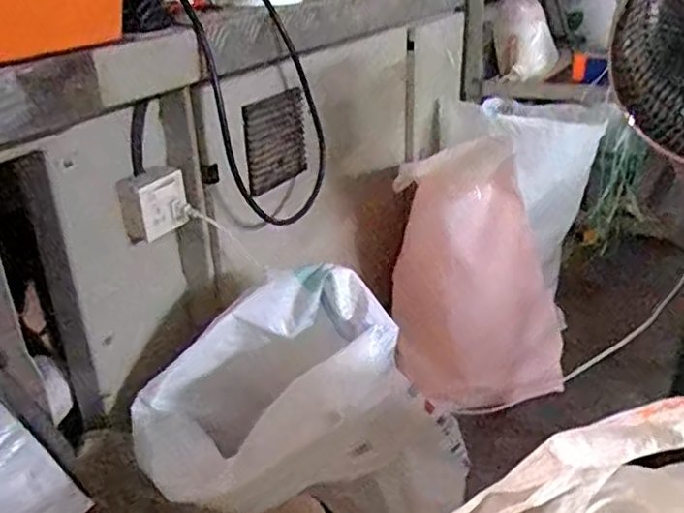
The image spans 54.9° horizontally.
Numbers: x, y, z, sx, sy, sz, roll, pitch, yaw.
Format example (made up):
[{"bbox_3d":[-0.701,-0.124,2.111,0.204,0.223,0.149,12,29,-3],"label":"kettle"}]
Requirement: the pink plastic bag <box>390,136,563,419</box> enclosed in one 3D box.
[{"bbox_3d":[0.288,0.039,1.371,0.364,0.597,0.259,9,29,19],"label":"pink plastic bag"}]

